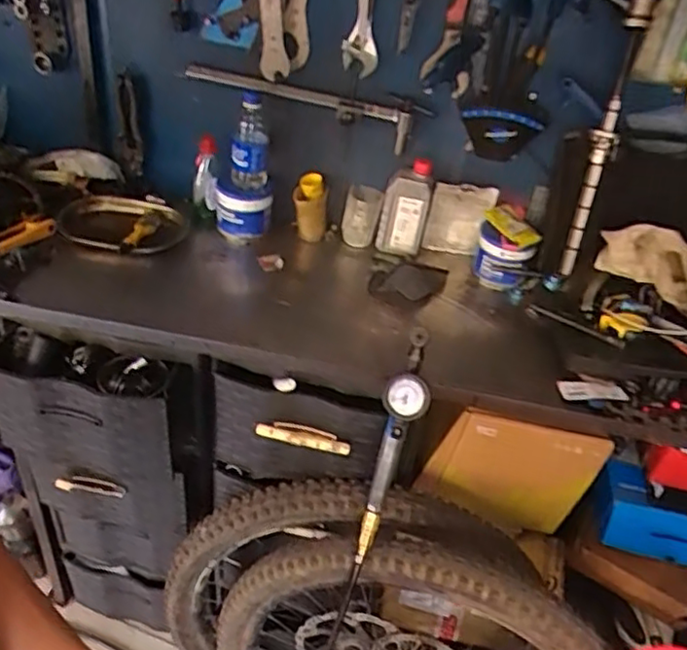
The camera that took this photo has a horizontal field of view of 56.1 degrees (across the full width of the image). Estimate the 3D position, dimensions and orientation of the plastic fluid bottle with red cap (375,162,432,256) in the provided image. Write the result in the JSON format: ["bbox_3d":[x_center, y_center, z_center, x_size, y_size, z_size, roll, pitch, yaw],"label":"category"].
[{"bbox_3d":[0.109,-0.210,1.168,0.086,0.173,0.041,9,37,1],"label":"plastic fluid bottle with red cap"}]

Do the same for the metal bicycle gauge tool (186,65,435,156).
[{"bbox_3d":[-0.062,-0.371,1.099,0.408,0.080,0.046,9,37,2],"label":"metal bicycle gauge tool"}]

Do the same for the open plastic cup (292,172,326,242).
[{"bbox_3d":[-0.063,-0.215,1.193,0.063,0.110,0.063,5,37,-4],"label":"open plastic cup"}]

